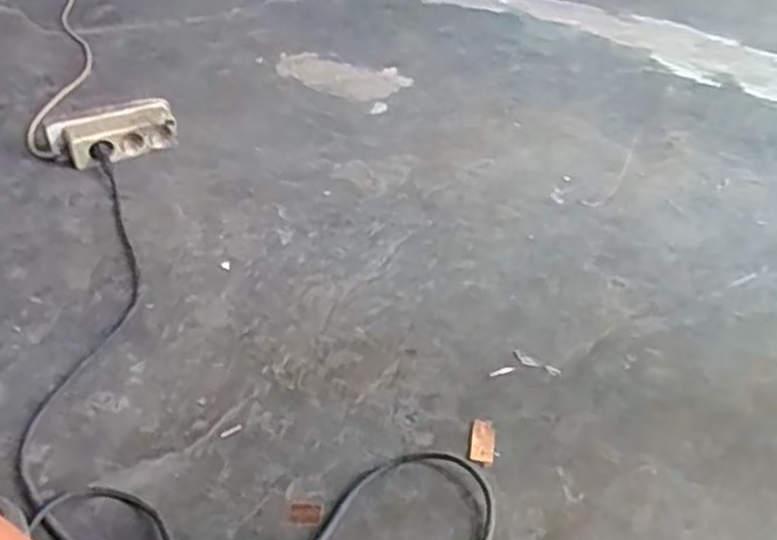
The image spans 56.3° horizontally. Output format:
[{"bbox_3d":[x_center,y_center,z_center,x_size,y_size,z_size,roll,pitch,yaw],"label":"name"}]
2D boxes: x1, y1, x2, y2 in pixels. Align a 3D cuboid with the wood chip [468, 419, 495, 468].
[{"bbox_3d":[0.089,0.164,0.691,0.023,0.004,0.053,6,37,8],"label":"wood chip"}]

